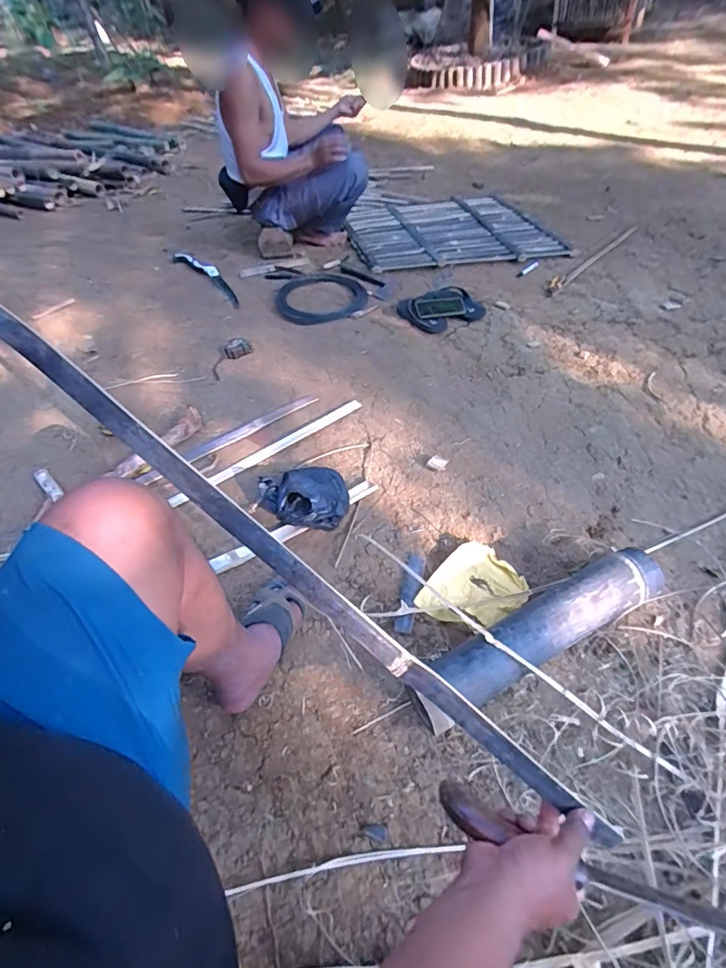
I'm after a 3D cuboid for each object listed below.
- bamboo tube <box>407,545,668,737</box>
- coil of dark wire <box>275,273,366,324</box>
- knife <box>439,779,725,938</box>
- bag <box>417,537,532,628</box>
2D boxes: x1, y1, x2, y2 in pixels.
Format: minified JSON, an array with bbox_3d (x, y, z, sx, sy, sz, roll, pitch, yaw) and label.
[{"bbox_3d":[0.294,0.250,0.778,0.474,0.096,0.096,-25,51,-14],"label":"bamboo tube"},{"bbox_3d":[-0.154,-0.685,1.716,0.330,0.030,0.345,9,48,11],"label":"coil of dark wire"},{"bbox_3d":[0.254,0.385,0.455,0.373,0.042,0.037,24,51,1],"label":"knife"},{"bbox_3d":[0.212,0.201,0.882,0.196,0.028,0.155,-38,55,-23],"label":"bag"}]

